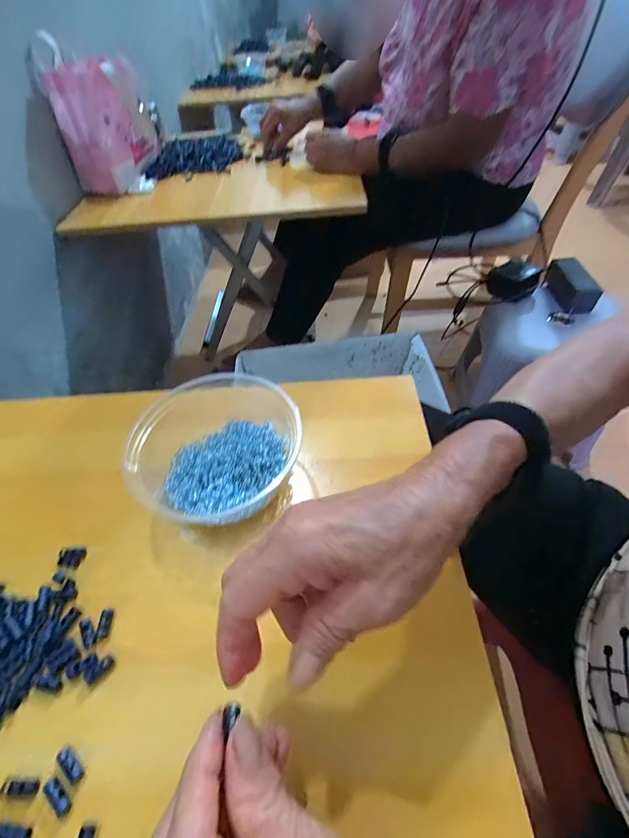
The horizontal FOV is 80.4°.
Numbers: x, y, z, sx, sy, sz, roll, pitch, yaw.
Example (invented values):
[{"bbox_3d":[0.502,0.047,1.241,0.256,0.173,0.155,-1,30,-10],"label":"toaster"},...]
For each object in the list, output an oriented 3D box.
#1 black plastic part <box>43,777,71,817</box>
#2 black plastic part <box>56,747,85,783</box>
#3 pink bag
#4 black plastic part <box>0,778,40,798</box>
[{"bbox_3d":[-0.142,0.208,0.205,0.018,0.004,0.007,34,60,27],"label":"black plastic part"},{"bbox_3d":[-0.140,0.199,0.214,0.019,0.004,0.008,30,58,25],"label":"black plastic part"},{"bbox_3d":[-0.424,-0.604,0.765,0.118,0.197,0.147,6,51,9],"label":"pink bag"},{"bbox_3d":[-0.165,0.207,0.208,0.022,0.004,0.007,-3,51,1],"label":"black plastic part"}]

